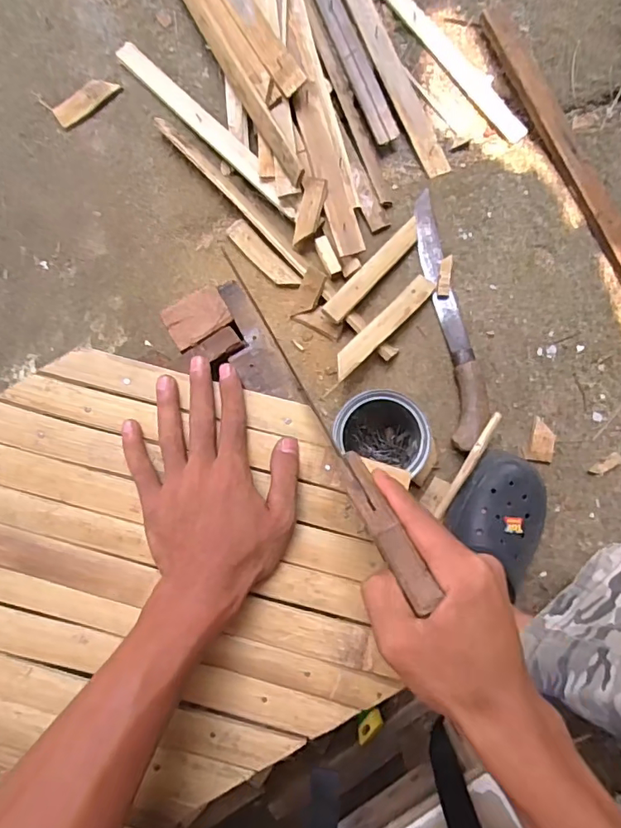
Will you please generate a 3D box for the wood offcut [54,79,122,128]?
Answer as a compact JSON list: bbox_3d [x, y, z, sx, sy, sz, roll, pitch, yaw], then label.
[{"bbox_3d":[-0.318,-0.445,0.726,0.096,0.012,0.032,-37,86,-1],"label":"wood offcut"}]

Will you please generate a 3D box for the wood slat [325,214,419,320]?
[{"bbox_3d":[0.086,-0.189,0.677,0.179,0.011,0.031,-47,107,-14],"label":"wood slat"}]

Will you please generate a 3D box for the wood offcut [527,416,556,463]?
[{"bbox_3d":[0.305,0.034,0.673,0.029,0.015,0.056,11,86,2],"label":"wood offcut"}]

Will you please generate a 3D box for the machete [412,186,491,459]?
[{"bbox_3d":[0.188,-0.129,0.679,0.052,0.031,0.346,-8,86,1],"label":"machete"}]

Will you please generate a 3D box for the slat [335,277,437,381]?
[{"bbox_3d":[0.095,-0.115,0.663,0.031,0.009,0.182,43,75,8],"label":"slat"}]

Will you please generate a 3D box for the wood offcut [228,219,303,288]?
[{"bbox_3d":[-0.064,-0.215,0.699,0.122,0.007,0.030,46,104,4],"label":"wood offcut"}]

